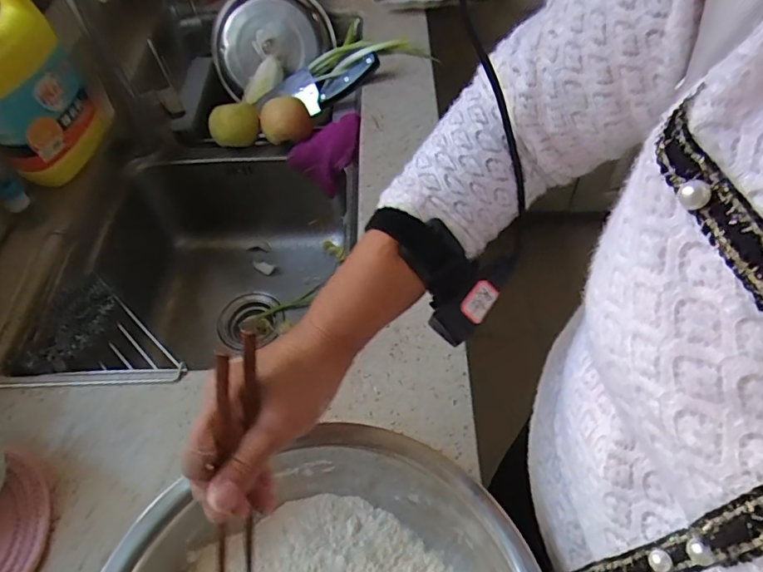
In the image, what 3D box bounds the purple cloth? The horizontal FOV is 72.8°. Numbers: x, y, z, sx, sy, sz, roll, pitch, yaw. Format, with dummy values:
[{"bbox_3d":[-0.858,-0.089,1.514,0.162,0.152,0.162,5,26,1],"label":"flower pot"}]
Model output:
[{"bbox_3d":[-0.079,-0.198,0.818,0.120,0.085,0.081,-23,57,-14],"label":"purple cloth"}]

